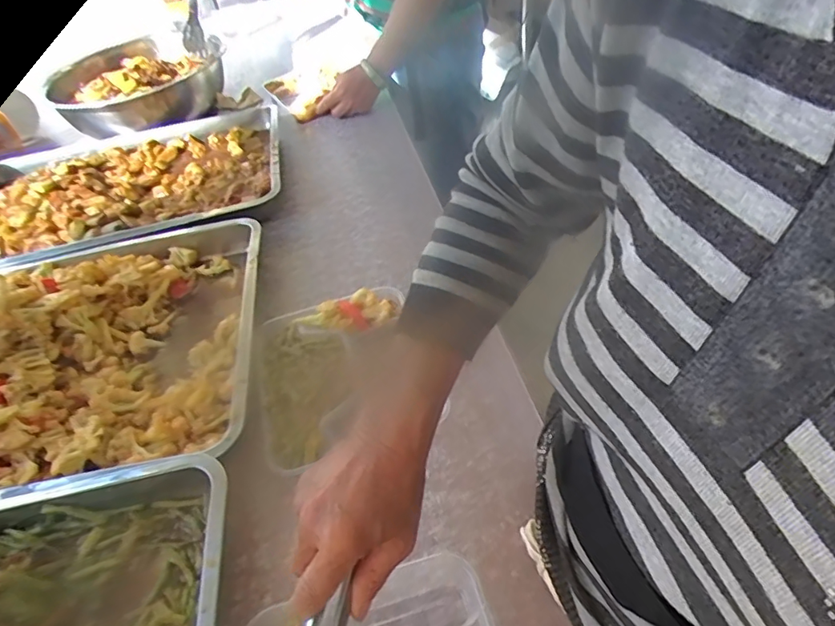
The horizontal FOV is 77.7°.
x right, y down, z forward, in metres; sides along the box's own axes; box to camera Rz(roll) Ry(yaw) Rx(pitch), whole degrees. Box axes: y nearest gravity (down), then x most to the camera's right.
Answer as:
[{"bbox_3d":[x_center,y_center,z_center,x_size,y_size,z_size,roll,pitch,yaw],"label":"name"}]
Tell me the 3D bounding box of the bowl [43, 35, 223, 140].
[{"bbox_3d":[-0.606,-0.508,1.138,0.317,0.122,0.359,-23,45,-15],"label":"bowl"}]

